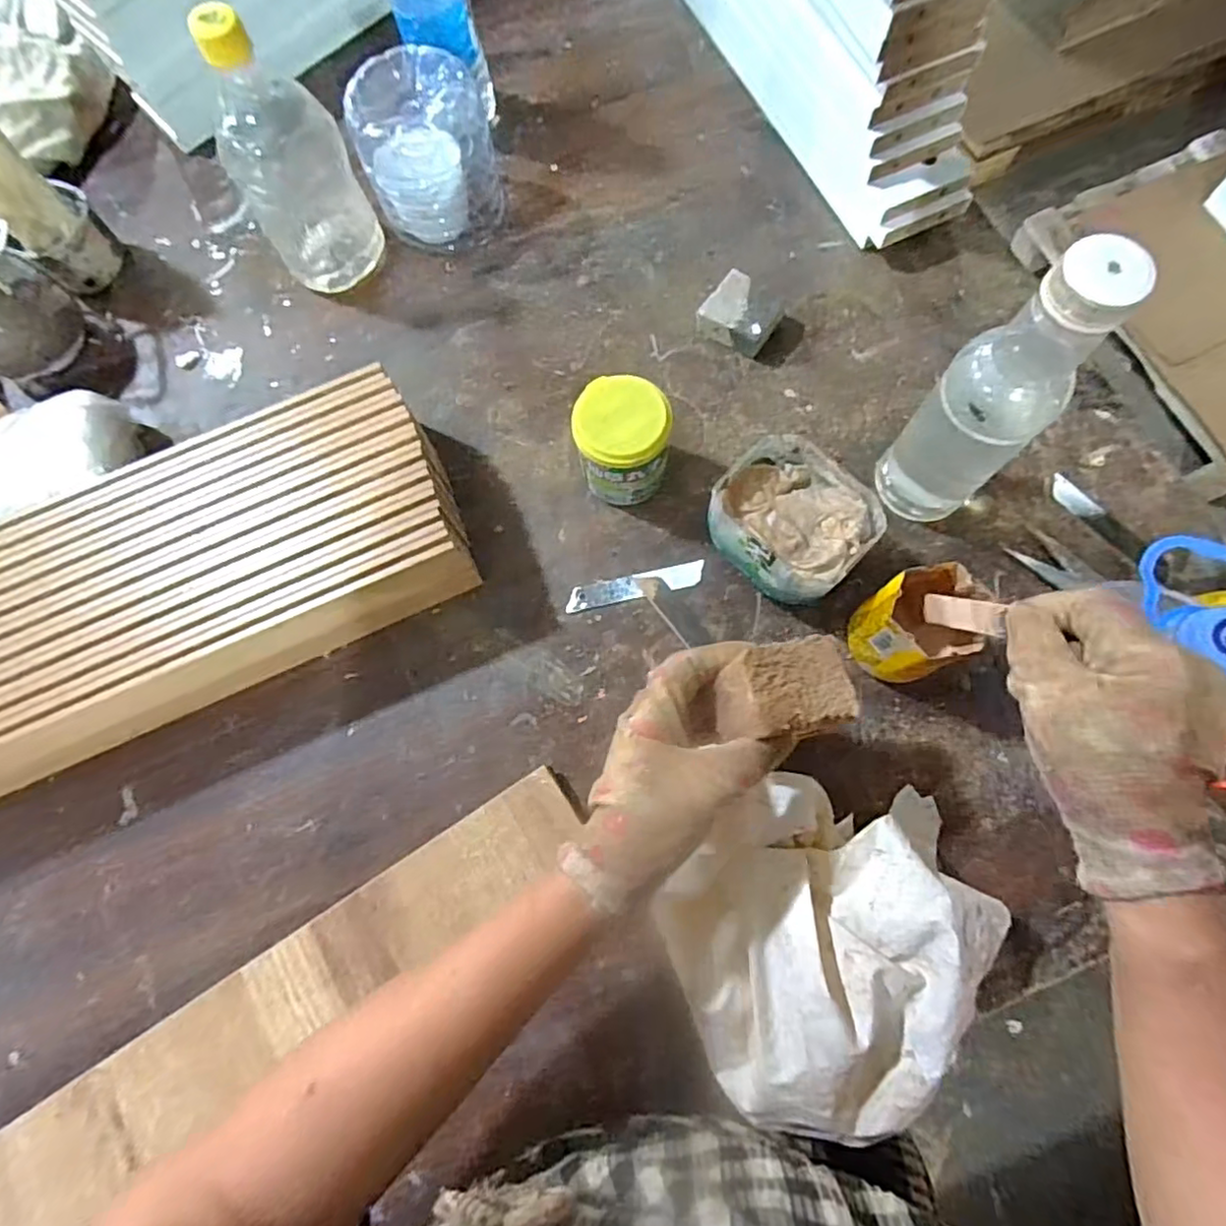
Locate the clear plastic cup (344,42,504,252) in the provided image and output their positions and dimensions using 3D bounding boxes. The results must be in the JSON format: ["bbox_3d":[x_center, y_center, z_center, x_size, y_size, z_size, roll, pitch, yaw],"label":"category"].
[{"bbox_3d":[-0.149,-0.375,0.523,0.099,0.097,0.090,0,80,1],"label":"clear plastic cup"}]

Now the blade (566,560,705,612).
[{"bbox_3d":[0.017,-0.020,0.474,0.102,0.004,0.019,-12,76,0],"label":"blade"}]

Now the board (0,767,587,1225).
[{"bbox_3d":[-0.300,0.312,0.391,0.658,0.016,0.075,-34,81,-5],"label":"board"}]

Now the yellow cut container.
[{"bbox_3d":[0.193,0.007,0.411,0.061,0.070,0.058,0,80,1],"label":"yellow cut container"}]

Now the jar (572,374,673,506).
[{"bbox_3d":[0.007,-0.121,0.456,0.064,0.062,0.067,0,80,1],"label":"jar"}]

